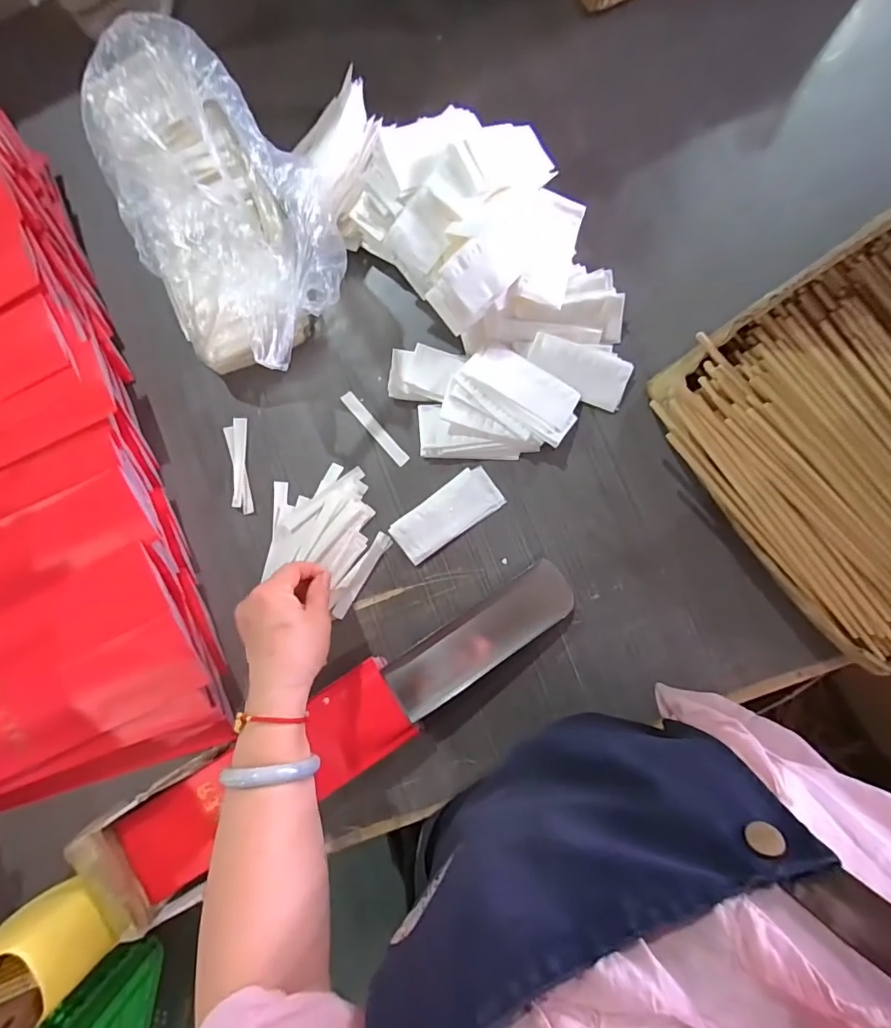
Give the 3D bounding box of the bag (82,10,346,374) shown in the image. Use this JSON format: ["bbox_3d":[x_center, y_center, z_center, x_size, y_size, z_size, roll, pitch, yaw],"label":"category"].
[{"bbox_3d":[-0.212,-0.257,0.428,0.175,0.118,0.311,-39,85,3],"label":"bag"}]

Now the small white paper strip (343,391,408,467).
[{"bbox_3d":[-0.070,-0.084,0.480,0.014,0.004,0.090,-42,85,2],"label":"small white paper strip"}]

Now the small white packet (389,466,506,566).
[{"bbox_3d":[0.001,0.000,0.465,0.107,0.004,0.047,-35,85,3],"label":"small white packet"}]

